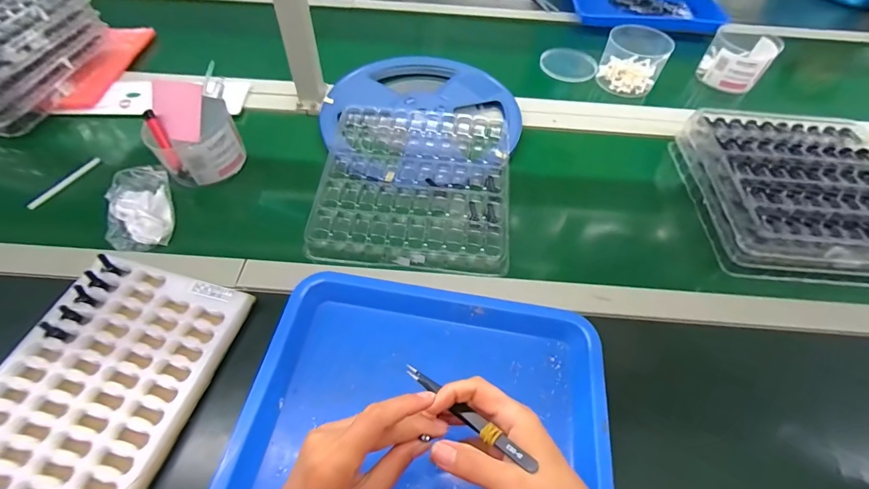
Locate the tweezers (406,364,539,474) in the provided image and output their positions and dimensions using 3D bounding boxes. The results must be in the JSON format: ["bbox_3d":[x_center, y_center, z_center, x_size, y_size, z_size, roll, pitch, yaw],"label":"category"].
[{"bbox_3d":[0.025,0.131,0.303,0.111,0.006,0.011,25,56,39],"label":"tweezers"}]

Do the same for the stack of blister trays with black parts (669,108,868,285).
[{"bbox_3d":[0.512,-0.082,0.561,0.256,0.054,0.258,4,54,1],"label":"stack of blister trays with black parts"}]

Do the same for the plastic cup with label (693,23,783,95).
[{"bbox_3d":[0.587,-0.360,0.780,0.112,0.074,0.111,35,60,21],"label":"plastic cup with label"}]

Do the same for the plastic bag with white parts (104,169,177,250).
[{"bbox_3d":[-0.395,-0.049,0.537,0.077,0.036,0.123,-15,56,-13],"label":"plastic bag with white parts"}]

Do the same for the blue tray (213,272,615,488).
[{"bbox_3d":[-0.008,0.165,0.381,0.333,0.032,0.272,10,54,5],"label":"blue tray"}]

